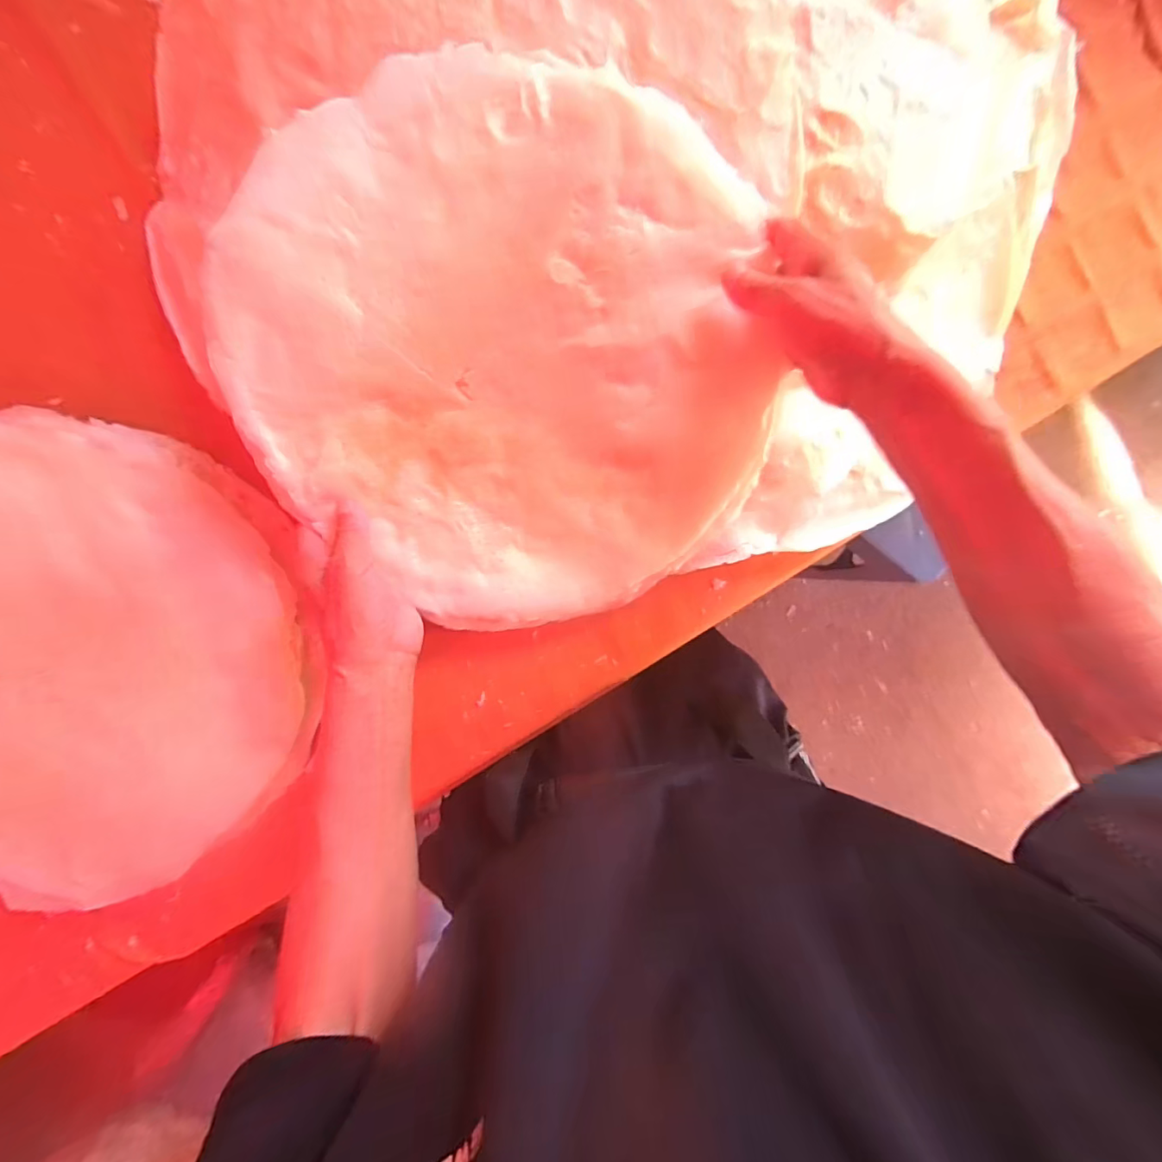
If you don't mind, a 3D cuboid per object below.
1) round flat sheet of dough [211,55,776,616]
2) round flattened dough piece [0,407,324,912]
[{"bbox_3d":[-0.046,-0.140,0.339,0.342,0.028,0.352,-2,106,-6],"label":"round flat sheet of dough"},{"bbox_3d":[-0.397,0.069,0.369,0.348,0.027,0.344,-1,96,-11],"label":"round flattened dough piece"}]

